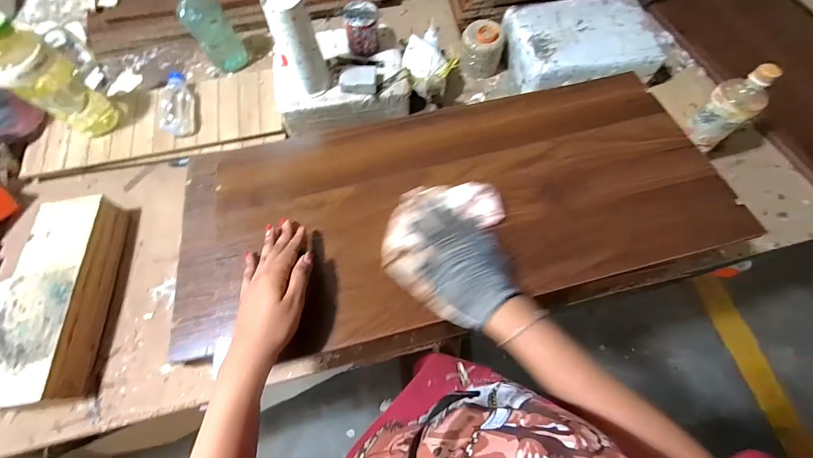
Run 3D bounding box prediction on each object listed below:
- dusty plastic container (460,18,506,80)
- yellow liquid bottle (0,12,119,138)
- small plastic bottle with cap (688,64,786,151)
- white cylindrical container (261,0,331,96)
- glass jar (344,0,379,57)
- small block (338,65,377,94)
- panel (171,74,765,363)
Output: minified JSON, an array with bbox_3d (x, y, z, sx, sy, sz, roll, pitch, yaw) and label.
[{"bbox_3d":[0.167,-0.395,0.783,0.088,0.106,0.083,14,70,6],"label":"dusty plastic container"},{"bbox_3d":[-0.648,-0.268,0.628,0.077,0.248,0.099,38,75,14],"label":"yellow liquid bottle"},{"bbox_3d":[0.554,-0.210,0.596,0.073,0.139,0.075,-34,72,-11],"label":"small plastic bottle with cap"},{"bbox_3d":[-0.185,-0.315,0.604,0.072,0.175,0.068,-24,71,-8],"label":"white cylindrical container"},{"bbox_3d":[-0.086,-0.389,0.682,0.067,0.077,0.074,-12,70,-4],"label":"glass jar"},{"bbox_3d":[-0.090,-0.288,0.672,0.067,0.026,0.054,1,69,1],"label":"small block"},{"bbox_3d":[0.057,-0.047,0.504,0.763,0.024,0.335,-14,63,-4],"label":"panel"}]

